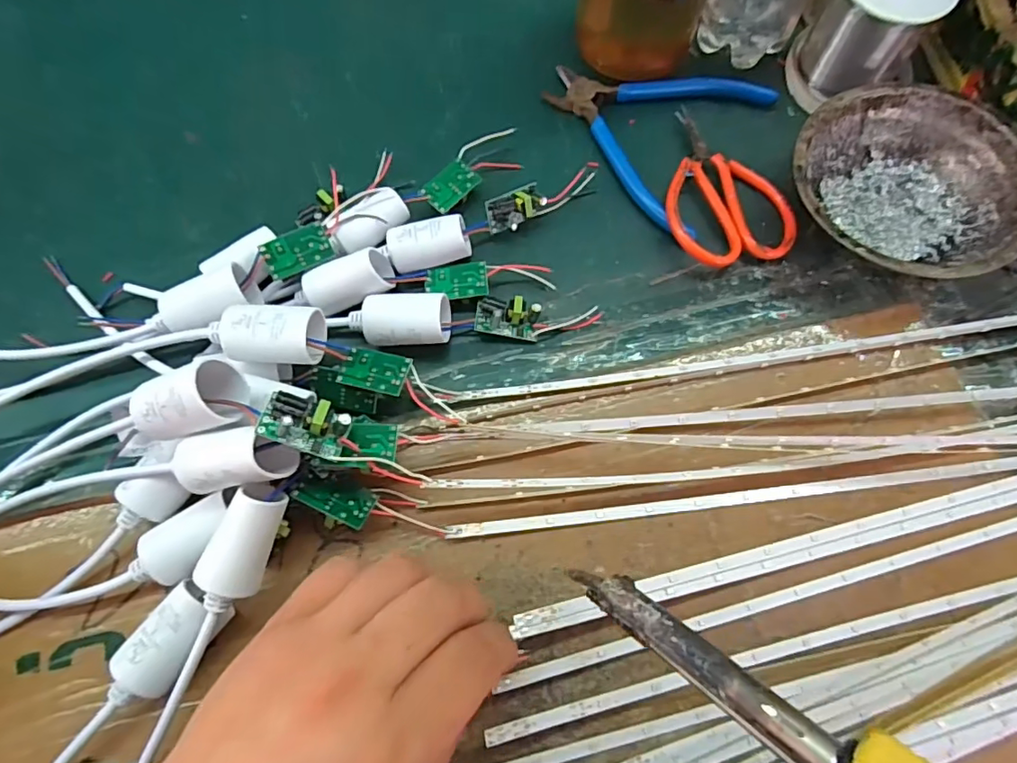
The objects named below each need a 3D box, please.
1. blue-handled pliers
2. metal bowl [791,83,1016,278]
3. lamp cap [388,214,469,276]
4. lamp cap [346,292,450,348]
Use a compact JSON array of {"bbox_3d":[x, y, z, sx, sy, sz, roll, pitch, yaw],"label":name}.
[{"bbox_3d":[0.087,-0.170,0.358,0.128,0.016,0.127,33,74,12],"label":"blue-handled pliers"},{"bbox_3d":[0.223,-0.109,0.319,0.123,0.041,0.119,0,70,1],"label":"metal bowl"},{"bbox_3d":[-0.045,-0.076,0.318,0.045,0.031,0.027,-12,71,-3],"label":"lamp cap"},{"bbox_3d":[-0.059,-0.030,0.305,0.053,0.030,0.027,-1,70,1],"label":"lamp cap"}]

